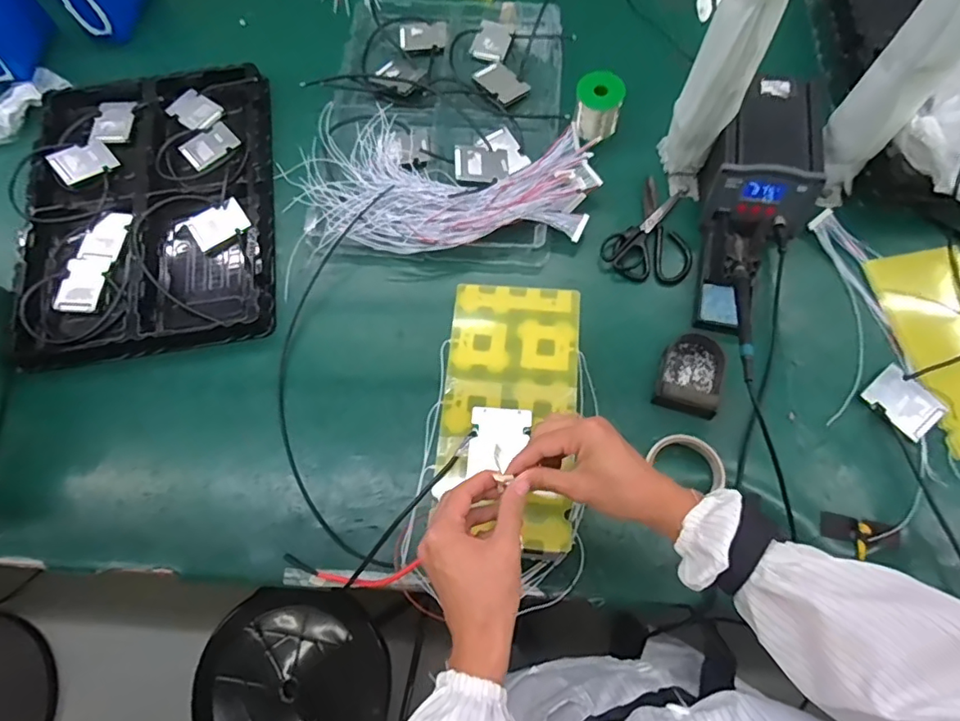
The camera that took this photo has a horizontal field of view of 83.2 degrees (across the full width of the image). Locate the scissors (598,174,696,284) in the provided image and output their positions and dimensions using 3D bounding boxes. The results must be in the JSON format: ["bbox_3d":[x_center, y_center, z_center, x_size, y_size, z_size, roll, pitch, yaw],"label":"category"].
[{"bbox_3d":[0.253,-0.175,0.769,0.116,0.020,0.159,30,75,11],"label":"scissors"}]

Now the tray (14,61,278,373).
[{"bbox_3d":[-0.492,-0.234,0.803,0.347,0.030,0.469,-7,71,0],"label":"tray"}]

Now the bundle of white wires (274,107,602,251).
[{"bbox_3d":[-0.053,-0.263,0.783,0.428,0.043,0.241,6,72,4],"label":"bundle of white wires"}]

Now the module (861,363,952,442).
[{"bbox_3d":[0.526,0.049,0.663,0.065,0.012,0.083,-42,75,-11],"label":"module"}]

